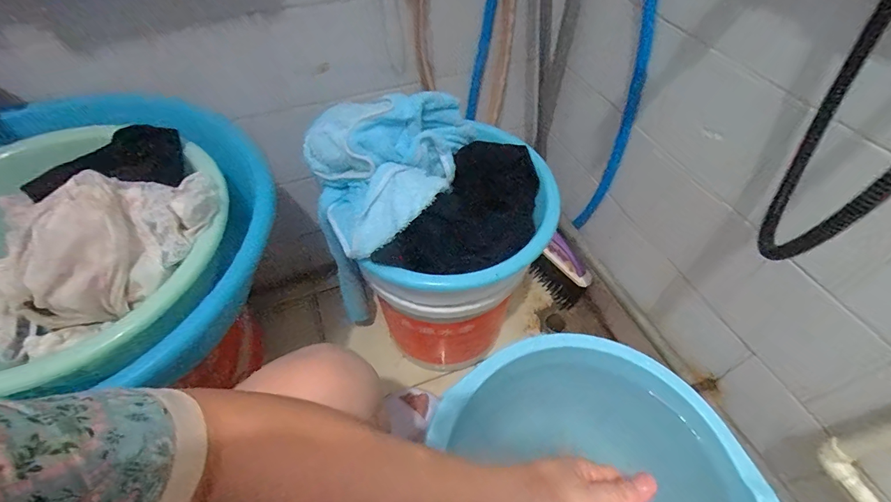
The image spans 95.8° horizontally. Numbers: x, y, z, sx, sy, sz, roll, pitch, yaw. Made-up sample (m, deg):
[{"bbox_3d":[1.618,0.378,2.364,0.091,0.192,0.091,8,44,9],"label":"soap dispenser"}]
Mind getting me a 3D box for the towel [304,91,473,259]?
[{"bbox_3d":[-0.059,-0.120,0.553,0.243,0.106,0.200,-15,53,-11],"label":"towel"}]

